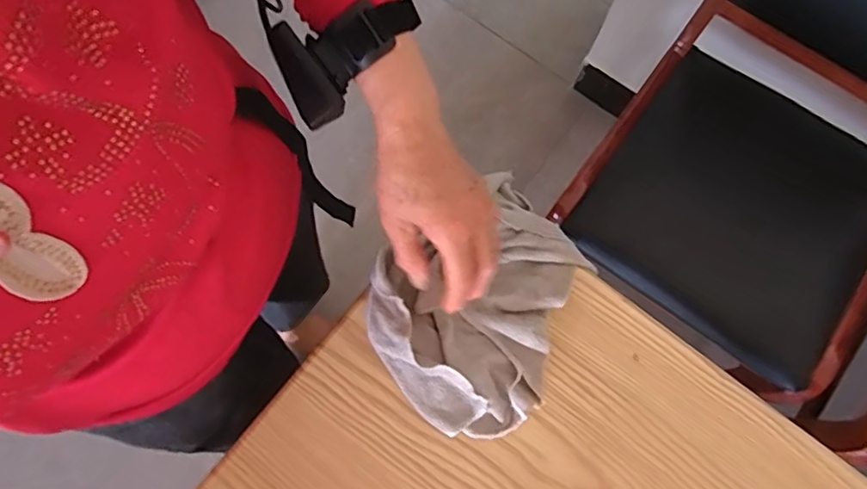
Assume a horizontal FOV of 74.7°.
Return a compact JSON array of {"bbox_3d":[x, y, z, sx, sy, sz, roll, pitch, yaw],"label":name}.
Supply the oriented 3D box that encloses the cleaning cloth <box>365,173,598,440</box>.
[{"bbox_3d":[0.048,0.052,0.489,0.199,0.045,0.174,-39,79,-10],"label":"cleaning cloth"}]

